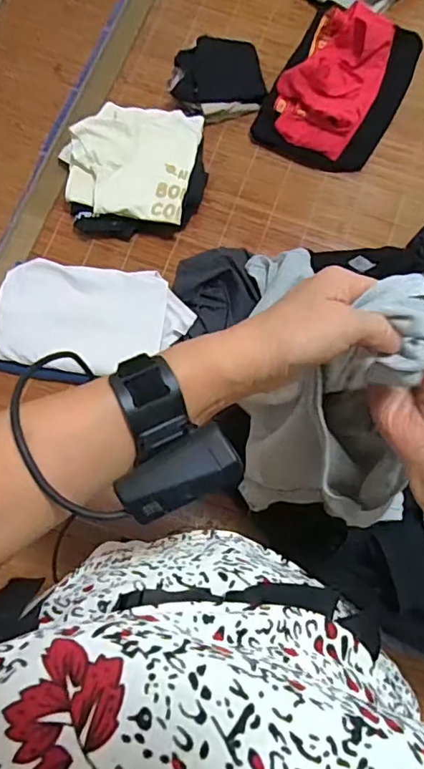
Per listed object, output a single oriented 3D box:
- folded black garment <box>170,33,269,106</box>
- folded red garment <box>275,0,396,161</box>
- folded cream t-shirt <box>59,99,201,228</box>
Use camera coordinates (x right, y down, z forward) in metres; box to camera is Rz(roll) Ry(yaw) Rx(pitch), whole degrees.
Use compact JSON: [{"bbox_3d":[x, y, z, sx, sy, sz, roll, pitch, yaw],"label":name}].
[{"bbox_3d":[0.010,-0.582,1.017,0.173,0.052,0.138,-6,78,-2],"label":"folded black garment"},{"bbox_3d":[0.216,-0.548,0.955,0.160,0.079,0.245,29,79,6],"label":"folded red garment"},{"bbox_3d":[-0.144,-0.391,0.936,0.222,0.033,0.217,10,78,2],"label":"folded cream t-shirt"}]

